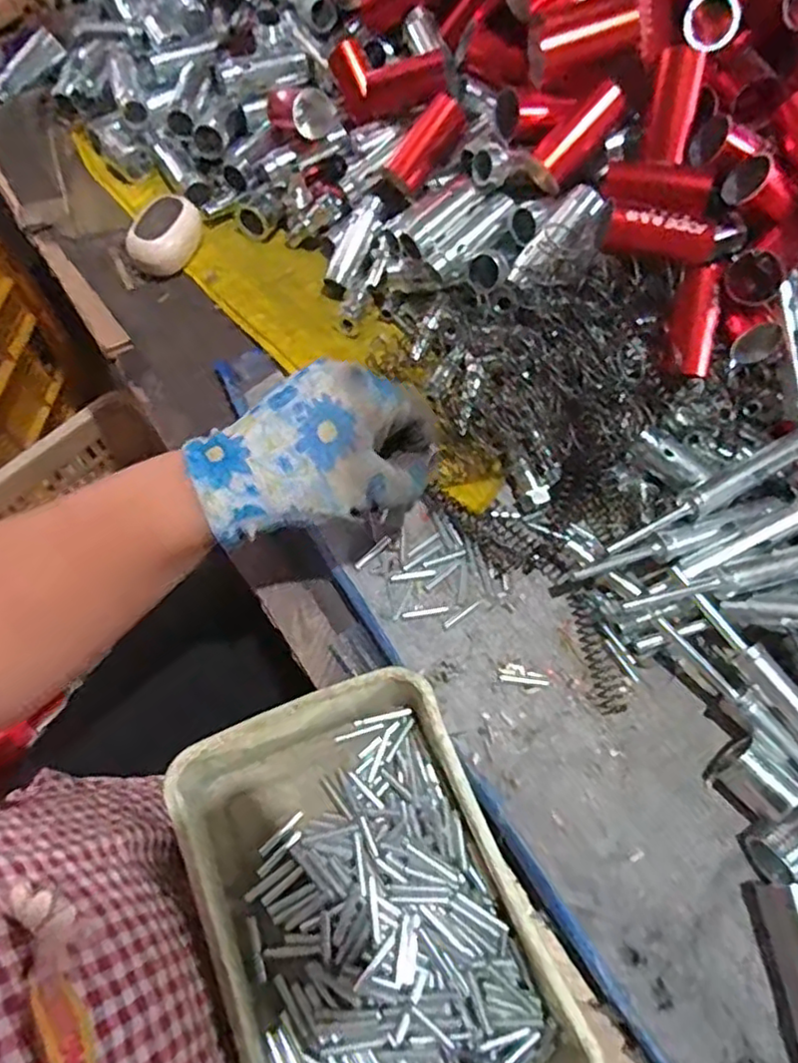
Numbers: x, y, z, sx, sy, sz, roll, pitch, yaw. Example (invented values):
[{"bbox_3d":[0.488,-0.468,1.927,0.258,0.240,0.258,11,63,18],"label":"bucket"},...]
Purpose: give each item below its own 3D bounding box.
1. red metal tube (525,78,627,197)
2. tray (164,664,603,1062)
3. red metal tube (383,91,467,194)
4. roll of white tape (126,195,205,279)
[{"bbox_3d":[0.112,-0.249,0.411,0.070,0.020,0.022,-45,71,9],"label":"red metal tube"},{"bbox_3d":[-0.013,0.178,0.305,0.134,0.048,0.199,-21,68,-9],"label":"tray"},{"bbox_3d":[0.018,-0.274,0.466,0.026,0.026,0.067,45,98,17],"label":"red metal tube"},{"bbox_3d":[-0.176,-0.224,0.494,0.038,0.031,0.055,19,67,8],"label":"roll of white tape"}]

